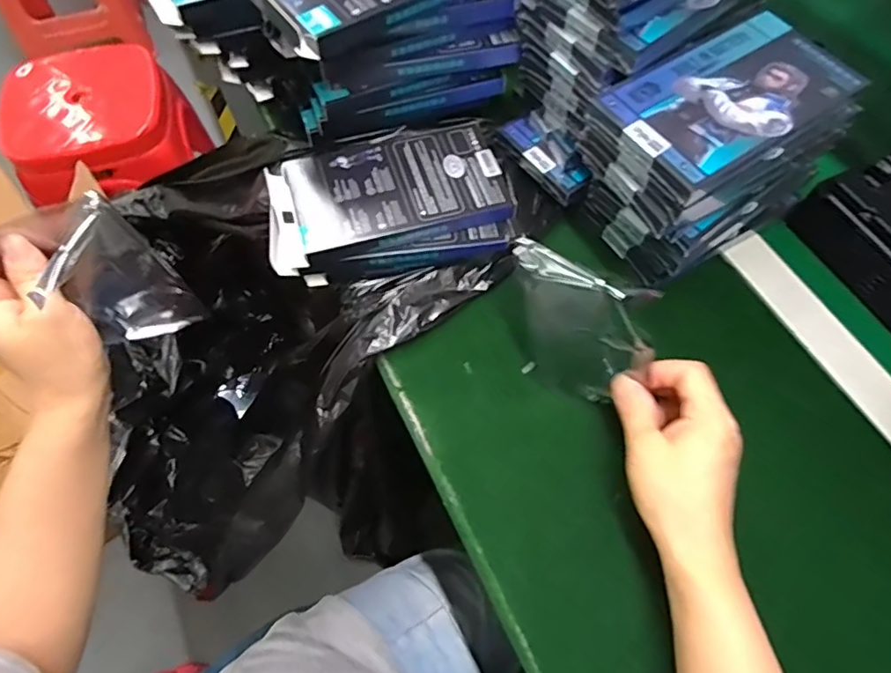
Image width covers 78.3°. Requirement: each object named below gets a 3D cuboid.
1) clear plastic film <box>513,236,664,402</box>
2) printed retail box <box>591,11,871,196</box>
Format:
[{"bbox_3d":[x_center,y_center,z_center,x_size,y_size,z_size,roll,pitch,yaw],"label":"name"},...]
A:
[{"bbox_3d":[0.086,-0.012,0.372,0.040,0.089,0.098,-41,70,-19],"label":"clear plastic film"},{"bbox_3d":[0.193,-0.163,0.368,0.165,0.009,0.093,-30,67,-15],"label":"printed retail box"}]

